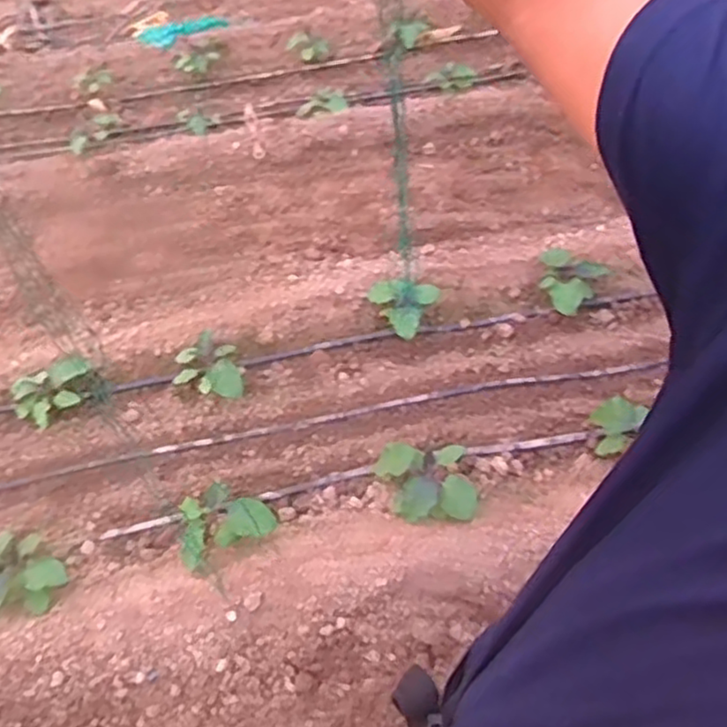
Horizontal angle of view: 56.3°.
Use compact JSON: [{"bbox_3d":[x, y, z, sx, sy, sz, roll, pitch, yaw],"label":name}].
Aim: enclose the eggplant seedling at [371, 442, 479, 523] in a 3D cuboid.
[{"bbox_3d":[0.168,0.306,1.774,0.249,0.117,0.237,-3,50,3],"label":"eggplant seedling"}]

